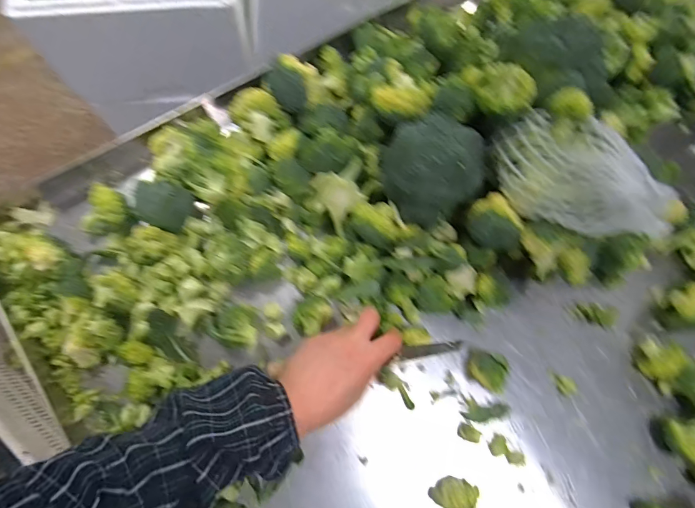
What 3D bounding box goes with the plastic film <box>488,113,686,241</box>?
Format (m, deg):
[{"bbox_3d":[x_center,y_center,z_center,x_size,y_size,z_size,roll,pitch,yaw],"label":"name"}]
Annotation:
[{"bbox_3d":[0.224,-0.079,0.373,0.165,0.071,0.087,35,74,5],"label":"plastic film"}]

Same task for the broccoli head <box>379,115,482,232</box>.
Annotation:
[{"bbox_3d":[0.094,-0.095,0.433,0.109,0.082,0.107,16,73,0],"label":"broccoli head"}]

